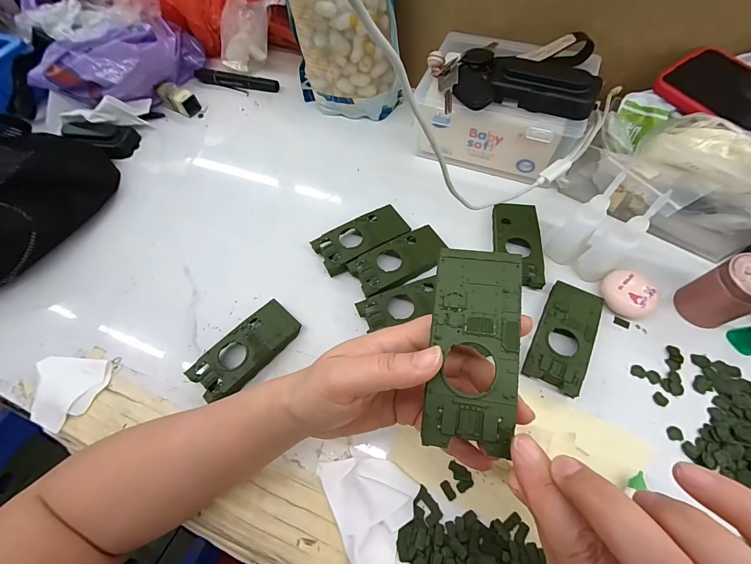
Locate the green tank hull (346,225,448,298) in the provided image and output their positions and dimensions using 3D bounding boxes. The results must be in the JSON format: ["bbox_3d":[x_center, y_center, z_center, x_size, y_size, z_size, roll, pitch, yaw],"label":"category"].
[{"bbox_3d":[0.027,-0.021,0.365,0.103,0.016,0.051,-30,64,-12],"label":"green tank hull"}]

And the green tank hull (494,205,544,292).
[{"bbox_3d":[0.151,-0.042,0.368,0.047,0.019,0.106,6,62,7],"label":"green tank hull"}]

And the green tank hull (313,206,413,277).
[{"bbox_3d":[-0.014,-0.047,0.383,0.103,0.020,0.046,-30,64,-12],"label":"green tank hull"}]

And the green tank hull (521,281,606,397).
[{"bbox_3d":[0.176,0.050,0.319,0.048,0.020,0.103,27,66,17],"label":"green tank hull"}]

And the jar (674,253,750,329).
[{"bbox_3d":[0.312,0.010,0.303,0.037,0.068,0.044,-25,63,-10],"label":"jar"}]

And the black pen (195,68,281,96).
[{"bbox_3d":[-0.218,-0.313,0.536,0.141,0.022,0.020,15,63,11],"label":"black pen"}]

